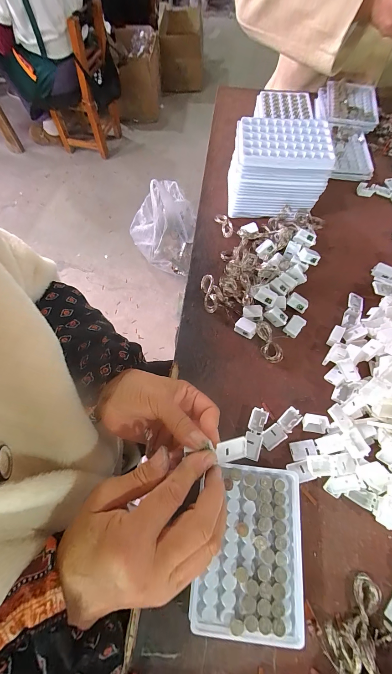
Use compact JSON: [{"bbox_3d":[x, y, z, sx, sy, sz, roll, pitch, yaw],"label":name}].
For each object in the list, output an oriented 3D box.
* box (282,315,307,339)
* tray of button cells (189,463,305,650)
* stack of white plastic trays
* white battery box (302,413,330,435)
[{"bbox_3d":[0.131,-0.014,0.347,0.020,0.016,0.024,37,72,15],"label":"box"},{"bbox_3d":[0.052,0.195,0.250,0.095,0.029,0.128,6,67,4],"label":"tray of button cells"},{"bbox_3d":[0.120,-0.250,0.399,0.136,0.099,0.088,6,67,4],"label":"stack of white plastic trays"},{"bbox_3d":[0.137,0.100,0.300,0.029,0.010,0.019,8,67,5],"label":"white battery box"}]

